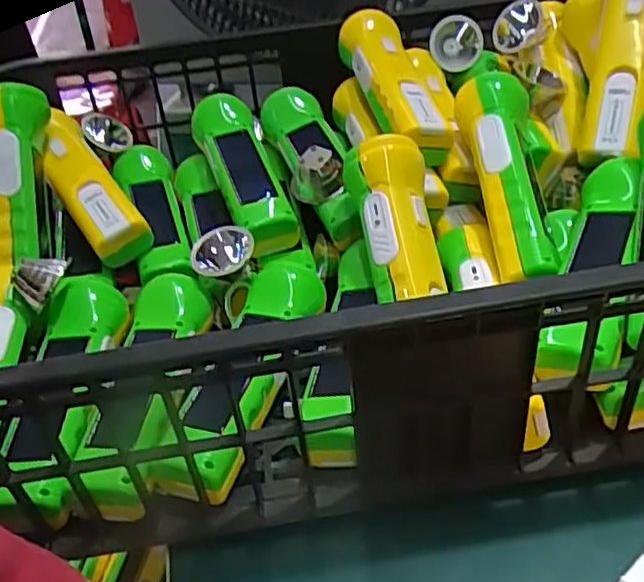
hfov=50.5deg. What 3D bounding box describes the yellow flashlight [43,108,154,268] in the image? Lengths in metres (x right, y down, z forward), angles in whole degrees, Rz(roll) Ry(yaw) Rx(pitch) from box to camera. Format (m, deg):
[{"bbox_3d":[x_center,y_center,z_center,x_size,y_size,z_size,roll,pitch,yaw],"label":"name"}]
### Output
[{"bbox_3d":[-0.180,-0.081,0.521,0.042,0.033,0.143,-25,58,-21],"label":"yellow flashlight"}]

